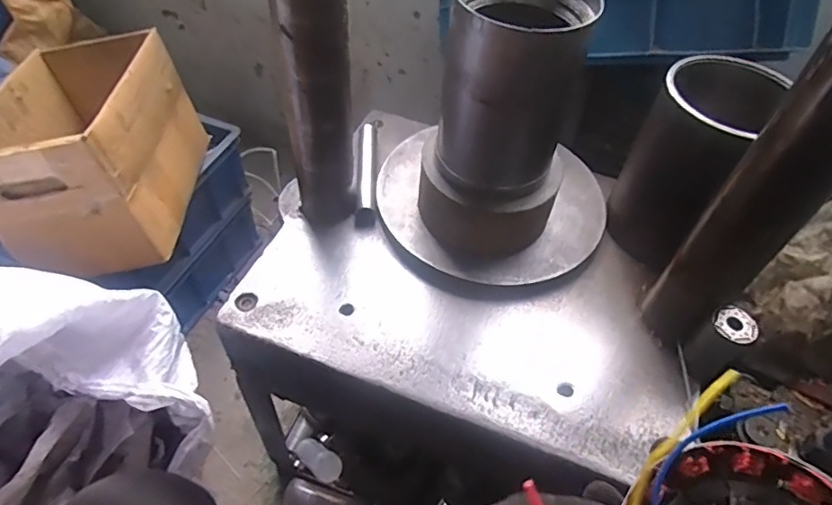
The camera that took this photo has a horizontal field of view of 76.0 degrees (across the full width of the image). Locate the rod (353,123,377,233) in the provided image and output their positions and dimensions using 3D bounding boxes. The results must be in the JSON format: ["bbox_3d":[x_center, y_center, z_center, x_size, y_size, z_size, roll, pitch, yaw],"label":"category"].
[{"bbox_3d":[-0.058,-0.095,0.651,0.024,0.029,0.161,2,51,-3],"label":"rod"}]

